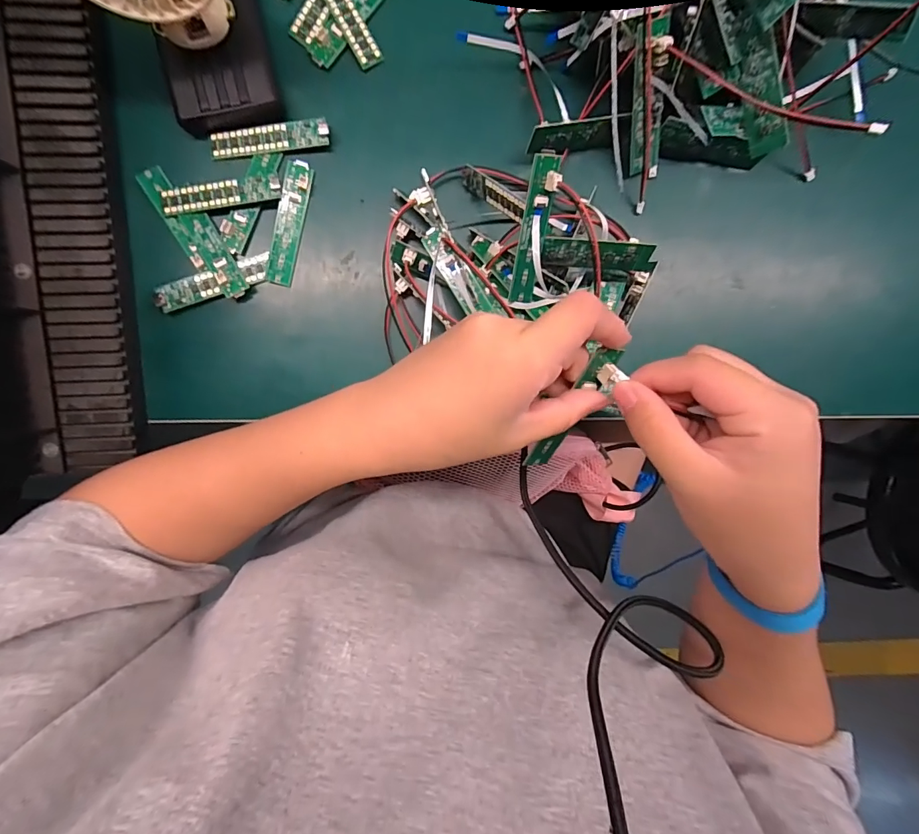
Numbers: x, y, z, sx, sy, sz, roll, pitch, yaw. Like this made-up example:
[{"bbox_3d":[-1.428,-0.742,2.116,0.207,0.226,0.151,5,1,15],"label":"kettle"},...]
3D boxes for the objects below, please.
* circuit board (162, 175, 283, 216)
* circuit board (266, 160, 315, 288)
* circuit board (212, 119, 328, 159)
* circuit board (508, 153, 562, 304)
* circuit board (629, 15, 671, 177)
[{"bbox_3d":[-0.163,-0.154,0.294,0.080,0.008,0.017,-8,94,-3],"label":"circuit board"},{"bbox_3d":[-0.121,-0.137,0.304,0.018,0.005,0.084,12,98,-26],"label":"circuit board"},{"bbox_3d":[-0.131,-0.193,0.293,0.080,0.009,0.016,-7,94,-3],"label":"circuit board"},{"bbox_3d":[0.044,-0.106,0.254,0.016,0.013,0.083,3,128,-6],"label":"circuit board"},{"bbox_3d":[0.126,-0.204,0.282,0.022,0.011,0.088,-27,138,-4],"label":"circuit board"}]

